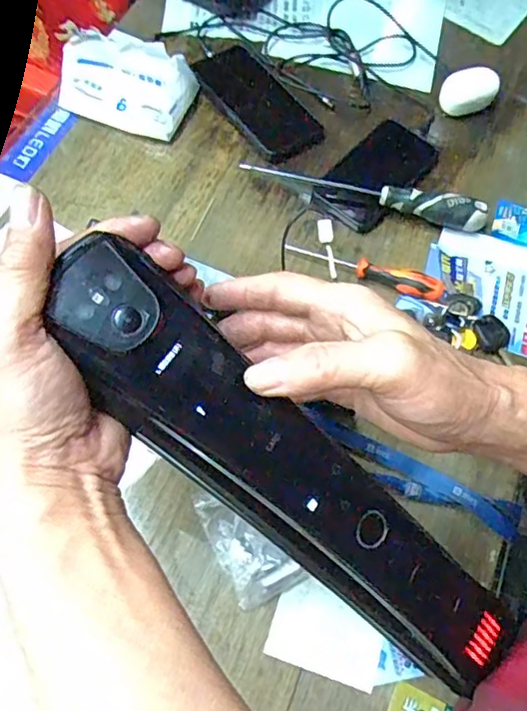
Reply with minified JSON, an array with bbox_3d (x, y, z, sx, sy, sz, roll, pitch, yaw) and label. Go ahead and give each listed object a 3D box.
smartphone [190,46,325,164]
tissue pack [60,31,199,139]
[{"bbox_3d":[-0.011,-0.290,0.637,0.077,0.018,0.161,-37,73,-19],"label":"smartphone"},{"bbox_3d":[-0.148,-0.300,0.613,0.148,0.064,0.086,22,66,6],"label":"tissue pack"}]

